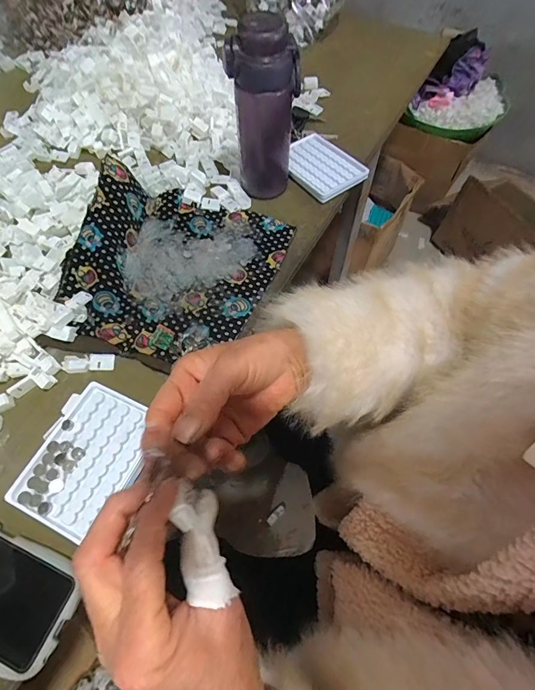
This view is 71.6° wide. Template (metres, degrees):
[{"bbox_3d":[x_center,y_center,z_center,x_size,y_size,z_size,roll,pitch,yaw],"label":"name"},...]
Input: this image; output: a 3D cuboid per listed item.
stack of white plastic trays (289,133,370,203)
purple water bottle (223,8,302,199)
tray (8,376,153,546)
[{"bbox_3d":[0.079,-0.289,0.589,0.093,0.018,0.142,-31,68,-15],"label":"stack of white plastic trays"},{"bbox_3d":[-0.004,-0.298,0.487,0.066,0.197,0.067,39,69,17],"label":"purple water bottle"},{"bbox_3d":[-0.174,0.109,0.363,0.095,0.005,0.130,24,64,9],"label":"tray"}]

